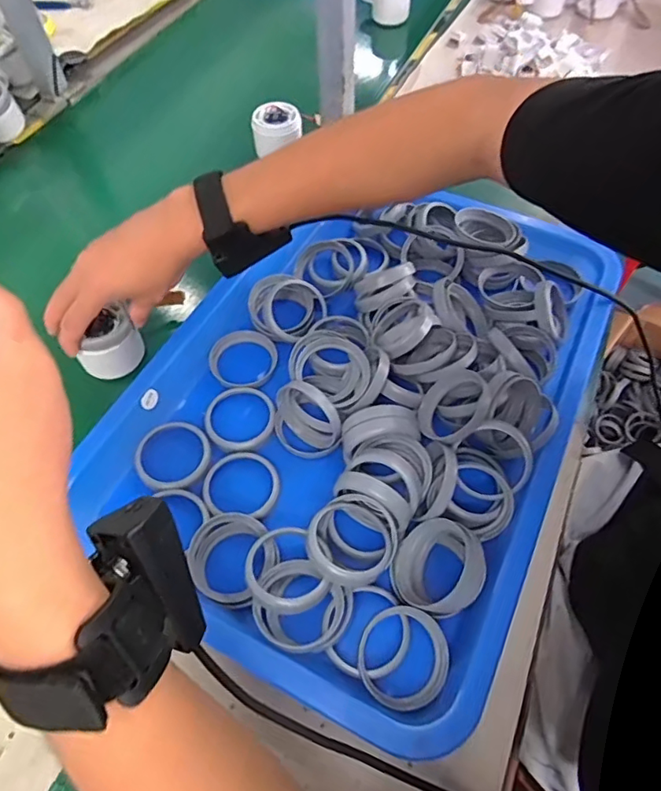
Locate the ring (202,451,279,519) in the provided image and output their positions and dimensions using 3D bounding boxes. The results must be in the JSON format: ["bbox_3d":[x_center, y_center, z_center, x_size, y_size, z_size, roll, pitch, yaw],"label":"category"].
[{"bbox_3d":[-0.067,0.067,0.415,0.056,0.006,0.054,-1,57,2],"label":"ring"}]

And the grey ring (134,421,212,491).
[{"bbox_3d":[-0.124,0.046,0.427,0.055,0.007,0.059,-1,57,2],"label":"grey ring"}]

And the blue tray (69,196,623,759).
[{"bbox_3d":[0.027,-0.014,0.446,0.334,0.057,0.443,22,60,16],"label":"blue tray"}]

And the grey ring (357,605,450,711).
[{"bbox_3d":[0.047,0.167,0.347,0.057,0.006,0.059,-1,57,2],"label":"grey ring"}]

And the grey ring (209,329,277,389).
[{"bbox_3d":[-0.078,-0.031,0.482,0.060,0.013,0.060,-1,57,2],"label":"grey ring"}]

